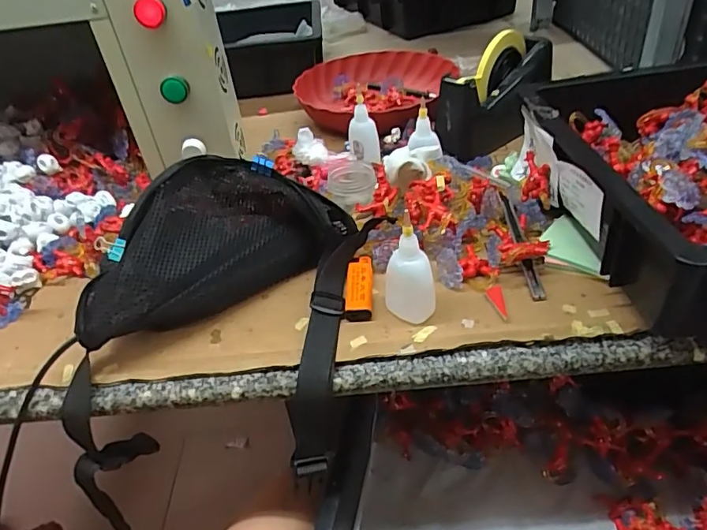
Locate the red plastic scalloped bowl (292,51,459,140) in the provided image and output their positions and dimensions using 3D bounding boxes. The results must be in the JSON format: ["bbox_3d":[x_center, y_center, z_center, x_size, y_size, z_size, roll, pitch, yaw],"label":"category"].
[{"bbox_3d":[0.028,-0.256,0.791,0.237,0.060,0.257,-5,39,4],"label":"red plastic scalloped bowl"}]

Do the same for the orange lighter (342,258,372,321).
[{"bbox_3d":[0.005,0.020,0.476,0.024,0.014,0.080,-3,39,6],"label":"orange lighter"}]

